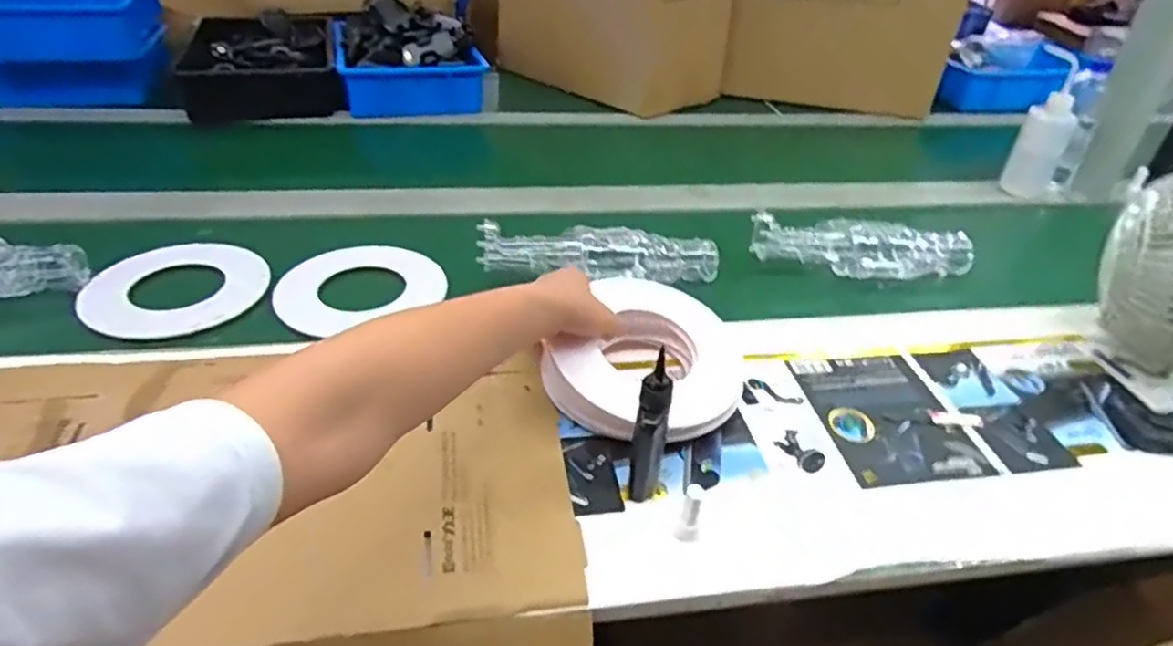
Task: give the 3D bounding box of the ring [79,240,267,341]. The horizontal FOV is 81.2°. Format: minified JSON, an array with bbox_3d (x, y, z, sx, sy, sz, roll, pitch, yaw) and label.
[{"bbox_3d":[-0.475,-0.042,0.803,0.190,0.016,0.191,3,36,-2],"label":"ring"}]

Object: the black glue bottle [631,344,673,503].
[{"bbox_3d":[0.052,0.089,0.558,0.025,0.138,0.029,10,36,7],"label":"black glue bottle"}]

